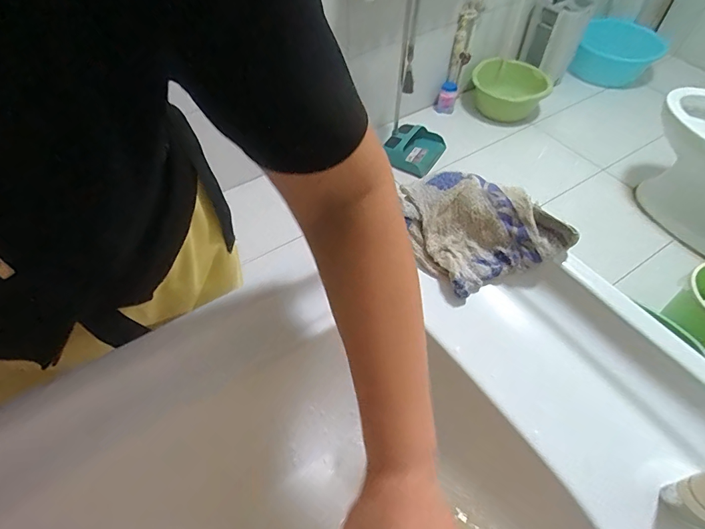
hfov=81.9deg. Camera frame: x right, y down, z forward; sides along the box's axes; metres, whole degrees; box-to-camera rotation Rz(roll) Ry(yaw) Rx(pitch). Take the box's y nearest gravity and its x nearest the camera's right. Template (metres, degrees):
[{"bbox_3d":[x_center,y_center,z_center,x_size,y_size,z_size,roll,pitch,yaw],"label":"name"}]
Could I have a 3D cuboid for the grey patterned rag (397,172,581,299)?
[{"bbox_3d":[0.126,-0.041,0.437,0.149,0.051,0.138,-16,54,-11],"label":"grey patterned rag"}]

